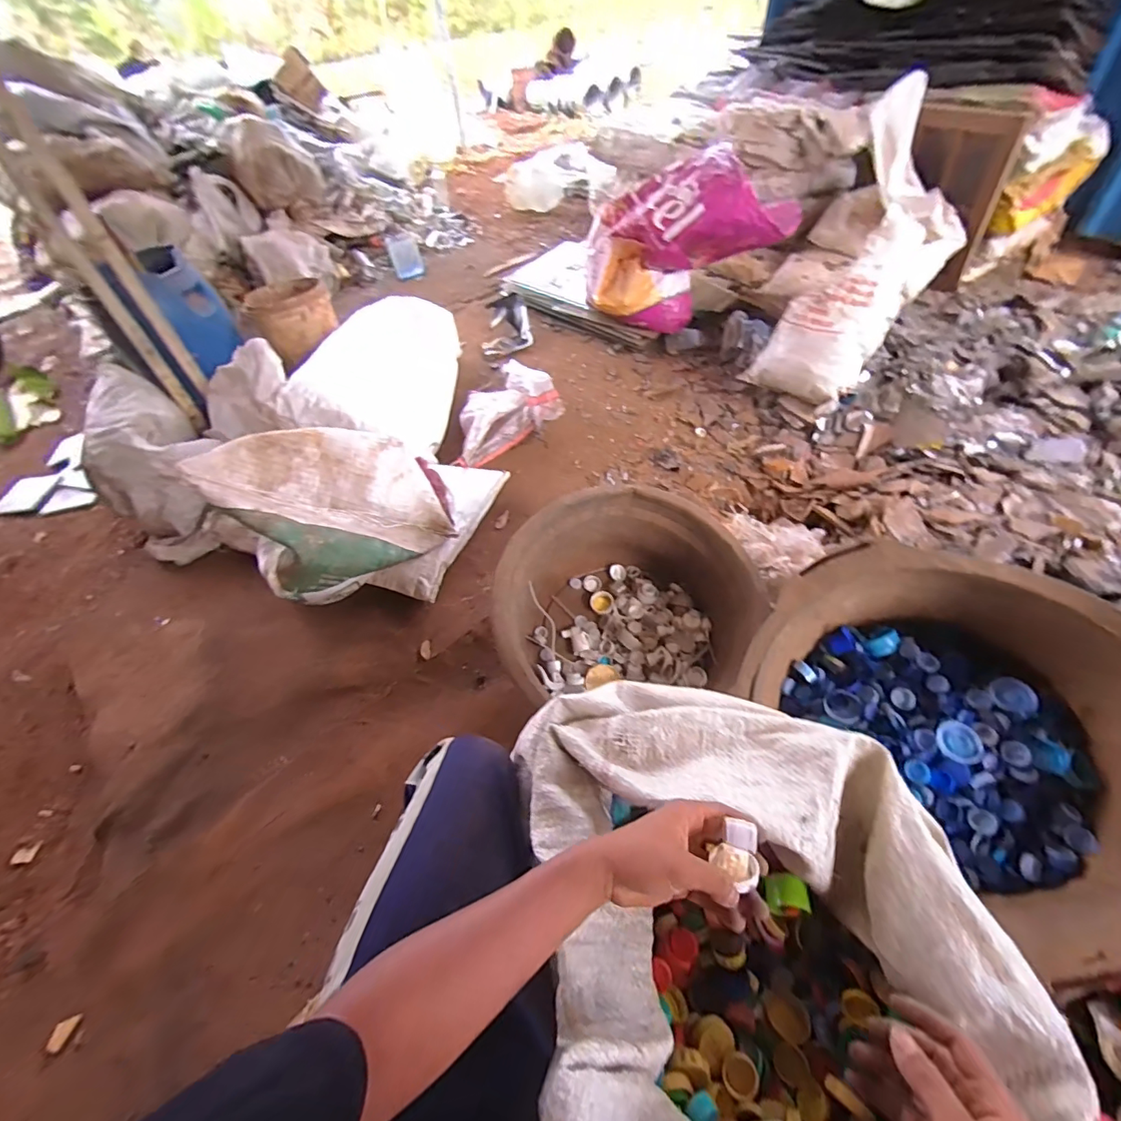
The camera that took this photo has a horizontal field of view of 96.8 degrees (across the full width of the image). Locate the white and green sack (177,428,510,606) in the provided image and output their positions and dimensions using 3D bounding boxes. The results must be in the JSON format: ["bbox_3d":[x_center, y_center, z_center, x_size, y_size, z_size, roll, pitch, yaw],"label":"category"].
[{"bbox_3d":[-0.431,-0.156,1.246,0.680,0.412,0.346,-32,55,-19],"label":"white and green sack"}]

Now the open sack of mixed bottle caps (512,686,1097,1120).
[{"bbox_3d":[0.178,0.326,0.467,0.384,0.208,0.469,-10,50,-3],"label":"open sack of mixed bottle caps"}]

